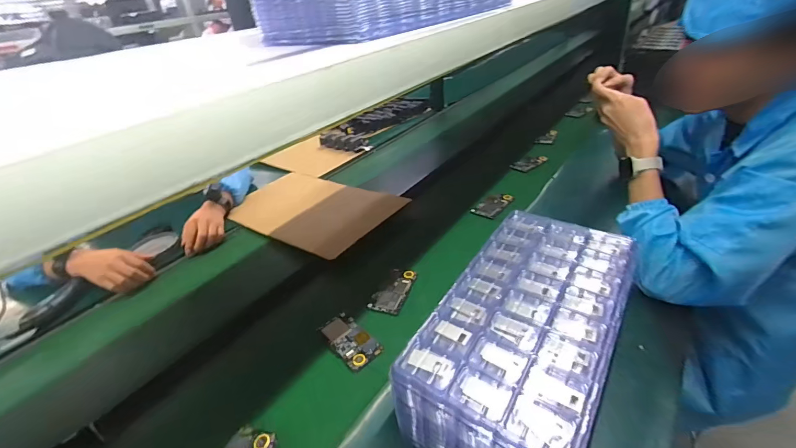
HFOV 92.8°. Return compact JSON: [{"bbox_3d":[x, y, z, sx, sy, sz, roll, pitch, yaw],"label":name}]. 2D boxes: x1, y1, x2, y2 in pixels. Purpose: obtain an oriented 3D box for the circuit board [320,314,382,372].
[{"bbox_3d":[-0.083,0.204,0.666,0.063,0.013,0.117,-26,39,-31],"label":"circuit board"}]

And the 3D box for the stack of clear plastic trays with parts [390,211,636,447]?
[{"bbox_3d":[0.185,0.150,0.543,0.200,0.132,0.389,18,39,30],"label":"stack of clear plastic trays with parts"}]

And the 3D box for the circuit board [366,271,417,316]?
[{"bbox_3d":[-0.008,0.131,0.762,0.063,0.007,0.116,11,36,21],"label":"circuit board"}]

